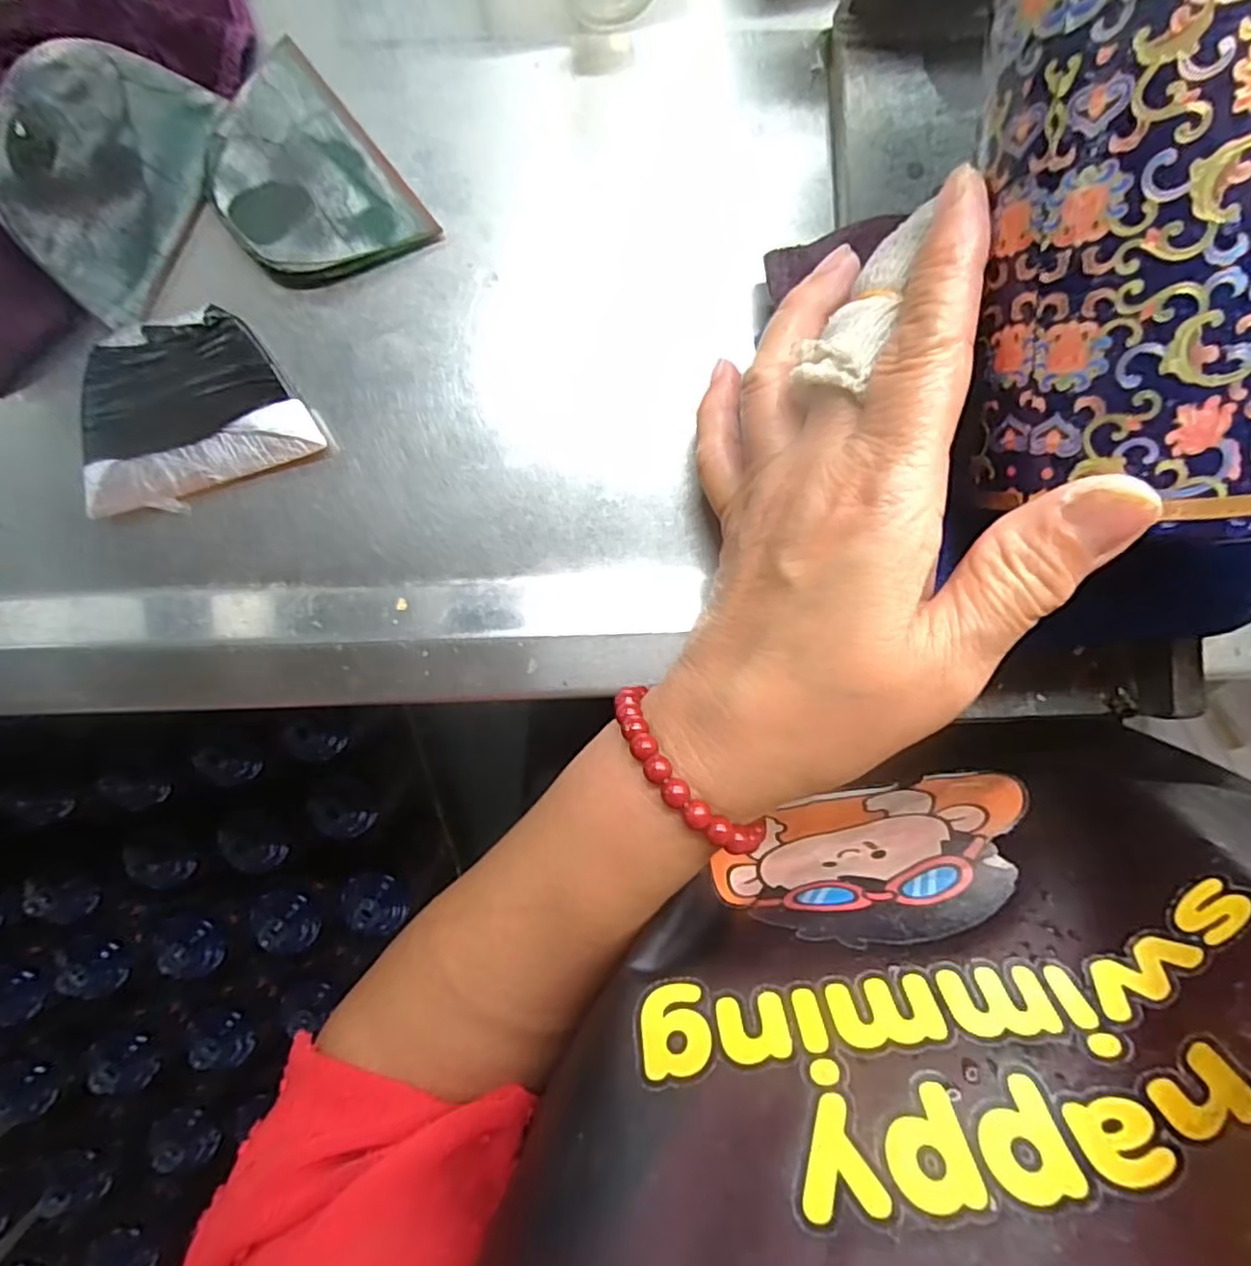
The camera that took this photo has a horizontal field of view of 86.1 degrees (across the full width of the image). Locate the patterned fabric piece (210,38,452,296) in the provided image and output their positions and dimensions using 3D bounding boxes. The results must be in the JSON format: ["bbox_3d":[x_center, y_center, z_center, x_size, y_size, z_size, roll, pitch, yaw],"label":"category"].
[{"bbox_3d":[-0.115,-0.160,0.237,0.059,0.006,0.082,-39,96,4],"label":"patterned fabric piece"}]

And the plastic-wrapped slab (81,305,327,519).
[{"bbox_3d":[-0.161,-0.080,0.239,0.081,0.008,0.062,-24,97,2],"label":"plastic-wrapped slab"}]

